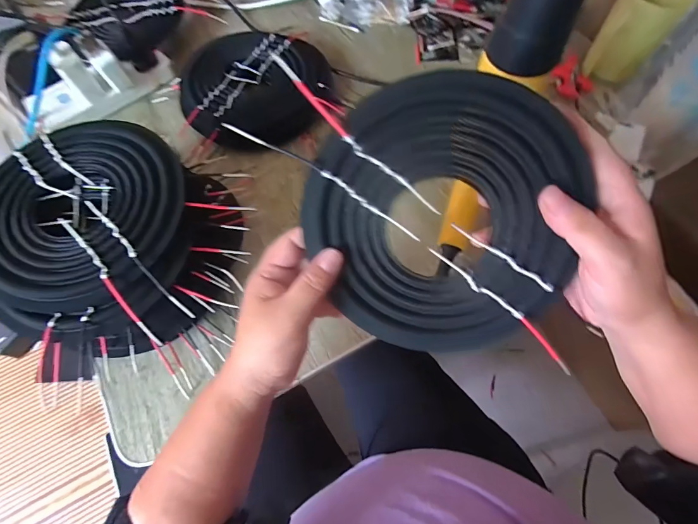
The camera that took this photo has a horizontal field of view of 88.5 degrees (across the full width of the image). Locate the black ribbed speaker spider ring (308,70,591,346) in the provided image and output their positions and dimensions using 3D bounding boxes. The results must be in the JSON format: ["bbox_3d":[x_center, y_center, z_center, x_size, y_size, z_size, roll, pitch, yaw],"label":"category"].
[{"bbox_3d":[0.056,-0.022,0.238,0.166,0.012,0.180,5,109,9],"label":"black ribbed speaker spider ring"}]

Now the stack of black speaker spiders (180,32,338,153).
[{"bbox_3d":[-0.129,-0.239,0.504,0.203,0.055,0.181,1,65,2],"label":"stack of black speaker spiders"}]

